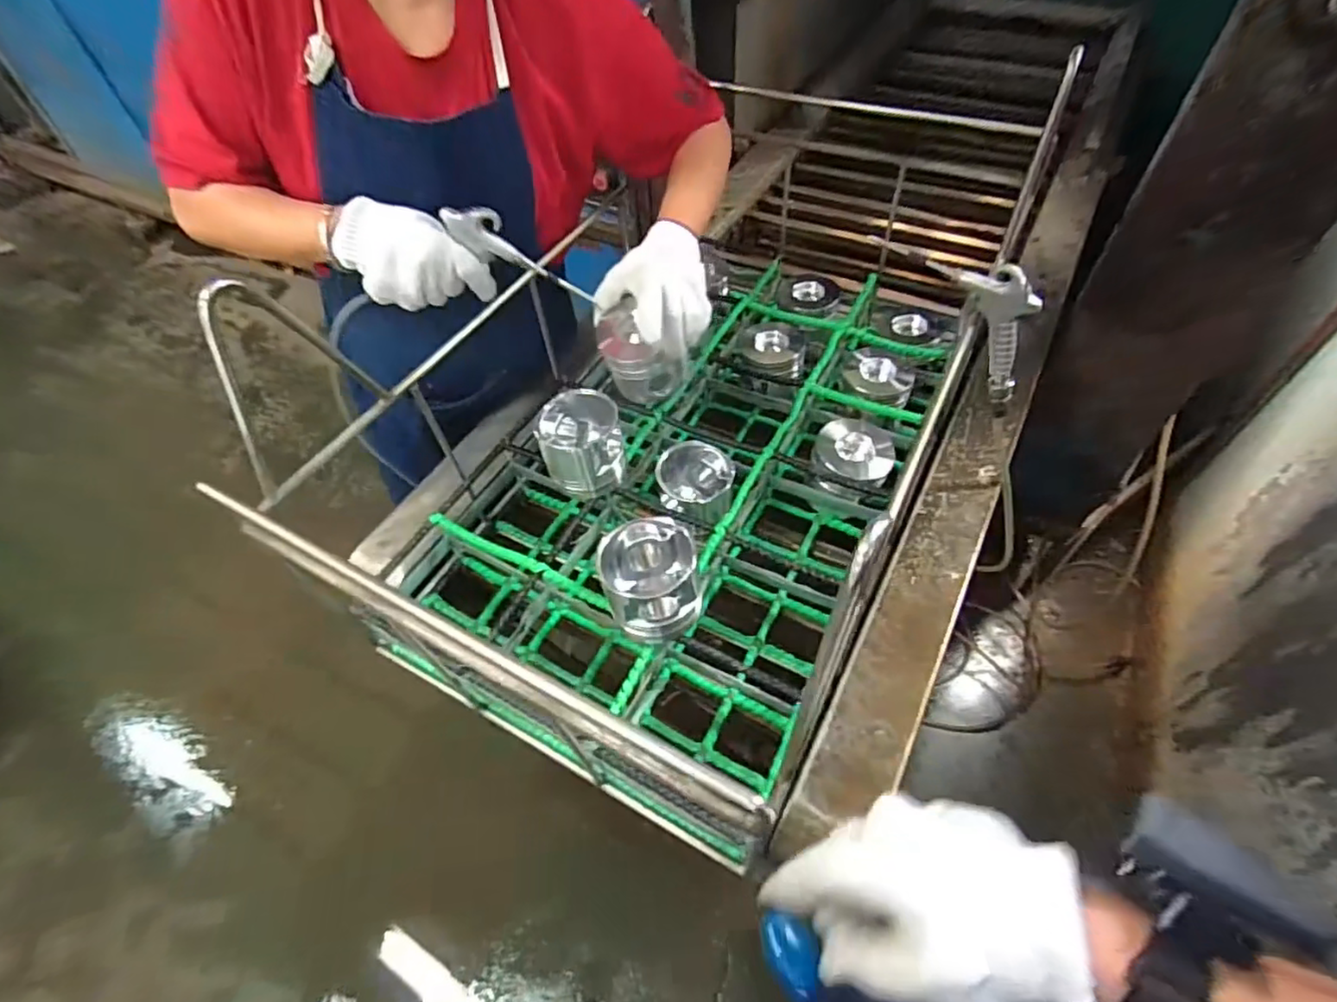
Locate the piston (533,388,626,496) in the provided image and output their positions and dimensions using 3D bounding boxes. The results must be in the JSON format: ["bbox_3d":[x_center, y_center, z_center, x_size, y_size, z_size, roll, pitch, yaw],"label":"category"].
[{"bbox_3d":[-0.099,-0.065,0.720,0.088,0.107,0.083,-2,53,3],"label":"piston"}]

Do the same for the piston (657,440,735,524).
[{"bbox_3d":[0.034,-0.016,0.777,0.092,0.067,0.100,-2,53,3],"label":"piston"}]

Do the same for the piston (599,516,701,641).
[{"bbox_3d":[-0.017,0.078,0.612,0.089,0.093,0.091,-2,53,3],"label":"piston"}]

